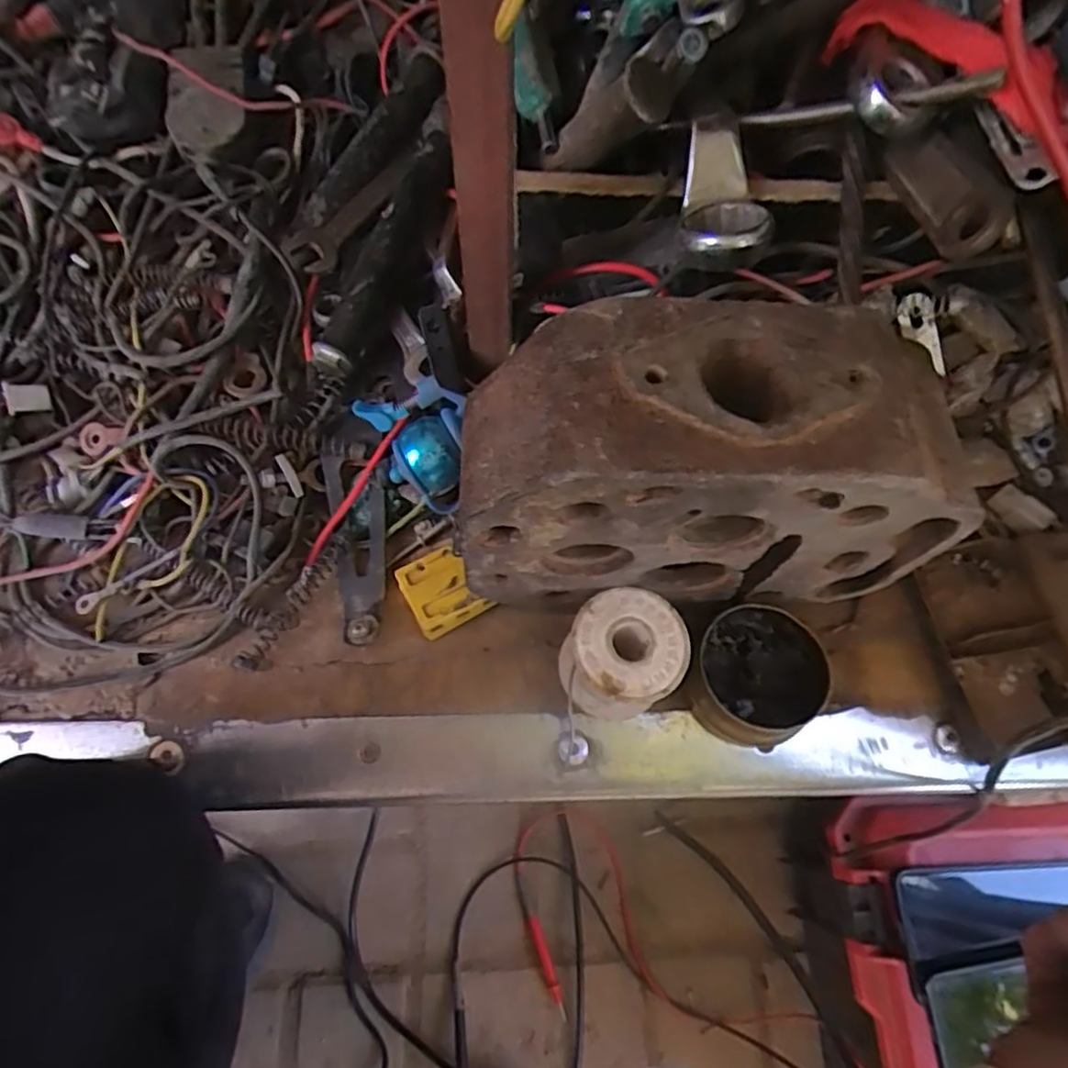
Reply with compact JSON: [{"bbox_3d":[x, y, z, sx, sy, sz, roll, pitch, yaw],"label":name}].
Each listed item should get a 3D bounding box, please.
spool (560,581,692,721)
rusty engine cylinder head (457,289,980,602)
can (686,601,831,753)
[{"bbox_3d":[0.043,0.059,0.326,0.053,0.046,0.057,1,69,-2],"label":"spool"},{"bbox_3d":[0.069,-0.026,0.288,0.194,0.123,0.080,-3,70,-3],"label":"rusty engine cylinder head"},{"bbox_3d":[0.114,0.071,0.340,0.070,0.025,0.064,1,69,-2],"label":"can"}]

